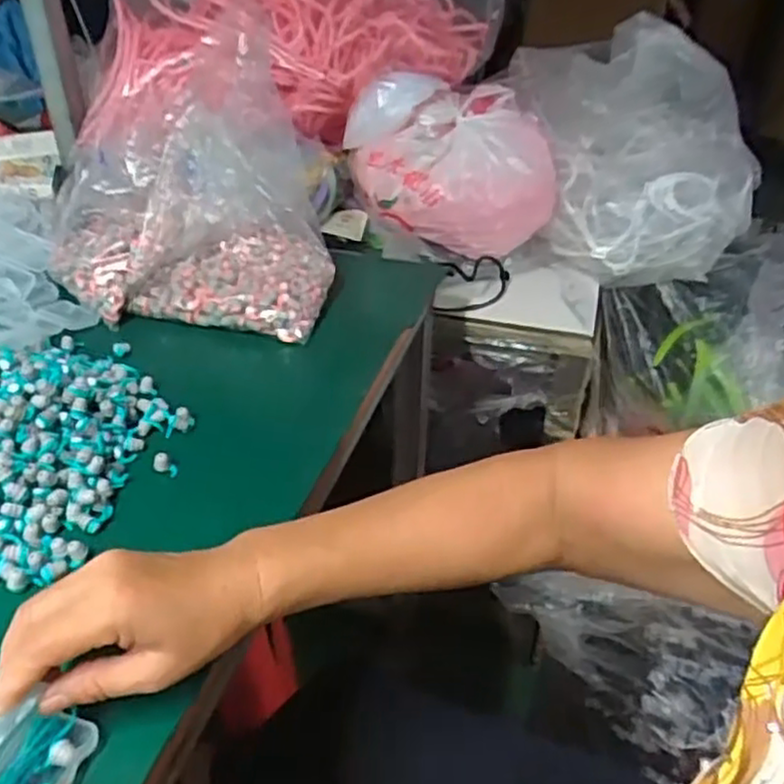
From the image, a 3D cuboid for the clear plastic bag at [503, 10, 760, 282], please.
[{"bbox_3d":[0.295,-0.303,0.908,0.315,0.272,0.170,16,38,19],"label":"clear plastic bag"}]

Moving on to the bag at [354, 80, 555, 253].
[{"bbox_3d":[0.084,-0.282,0.905,0.238,0.154,0.172,7,36,8],"label":"bag"}]

